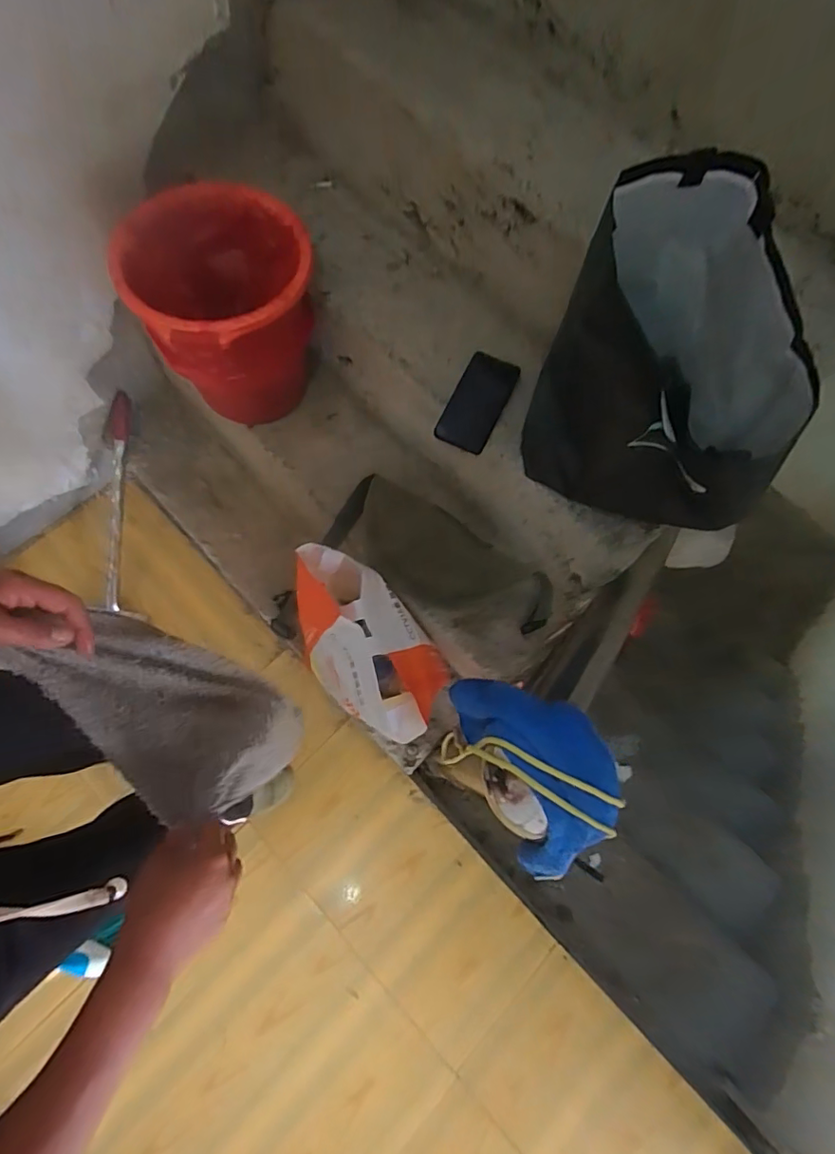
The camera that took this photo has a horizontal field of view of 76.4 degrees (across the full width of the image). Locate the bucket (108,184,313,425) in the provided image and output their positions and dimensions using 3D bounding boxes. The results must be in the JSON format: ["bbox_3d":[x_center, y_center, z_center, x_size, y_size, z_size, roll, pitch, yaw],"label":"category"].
[{"bbox_3d":[-0.304,-0.413,0.881,0.271,0.275,0.276,1,72,-2],"label":"bucket"}]

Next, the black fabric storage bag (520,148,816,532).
[{"bbox_3d":[0.278,-0.220,0.601,0.264,0.327,0.203,24,72,6],"label":"black fabric storage bag"}]

